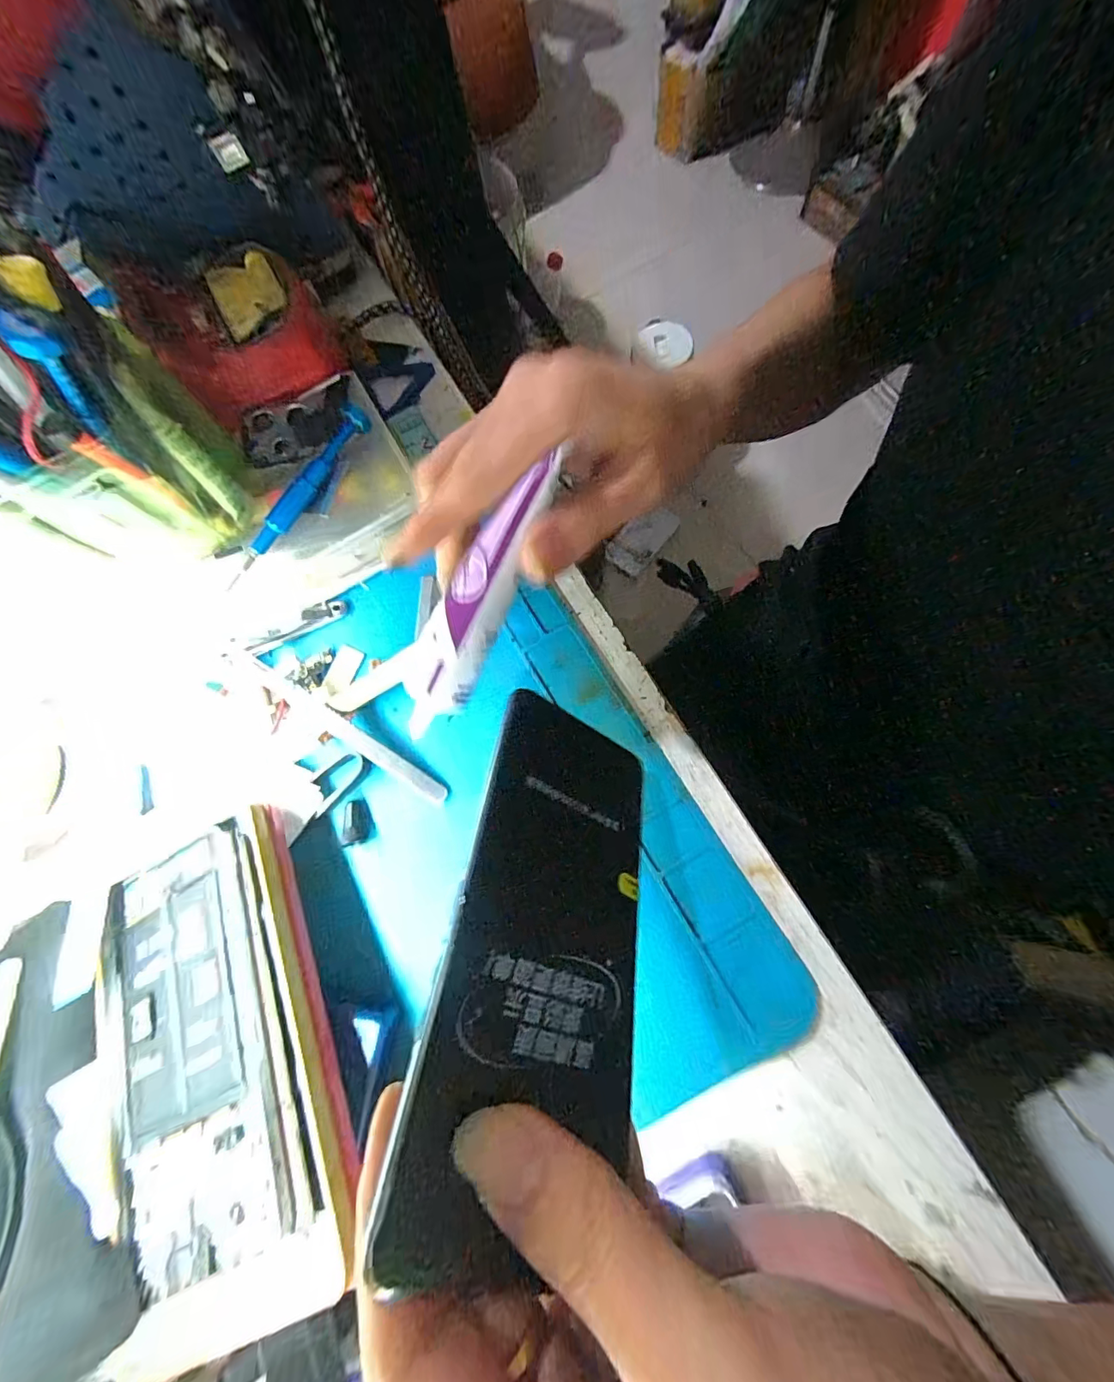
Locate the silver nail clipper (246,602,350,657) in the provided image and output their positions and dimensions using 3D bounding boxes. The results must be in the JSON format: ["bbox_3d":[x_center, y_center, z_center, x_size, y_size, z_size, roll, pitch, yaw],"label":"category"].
[{"bbox_3d":[-0.146,-0.036,0.272,0.059,0.006,0.013,-25,71,-7],"label":"silver nail clipper"}]

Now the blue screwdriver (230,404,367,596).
[{"bbox_3d":[-0.139,-0.104,0.261,0.016,0.015,0.114,37,90,15],"label":"blue screwdriver"}]

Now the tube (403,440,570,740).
[{"bbox_3d":[-0.031,-0.035,0.189,0.026,0.013,0.115,32,104,13],"label":"tube"}]

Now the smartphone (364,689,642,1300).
[{"bbox_3d":[0.000,0.074,0.161,0.070,0.005,0.154,32,46,-23],"label":"smartphone"}]

